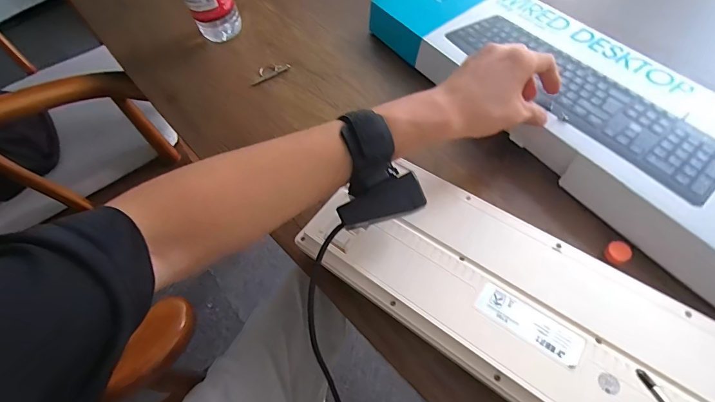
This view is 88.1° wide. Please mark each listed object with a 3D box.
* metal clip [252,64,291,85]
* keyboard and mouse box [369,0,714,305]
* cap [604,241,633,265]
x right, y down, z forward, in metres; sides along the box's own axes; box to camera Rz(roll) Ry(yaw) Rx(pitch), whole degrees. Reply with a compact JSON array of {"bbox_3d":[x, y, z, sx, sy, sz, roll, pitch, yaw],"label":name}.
[{"bbox_3d":[-0.125,-0.183,0.522,0.057,0.006,0.023,-24,58,-10],"label":"metal clip"},{"bbox_3d":[0.226,-0.124,0.410,0.173,0.054,0.518,-29,60,-14],"label":"keyboard and mouse box"},{"bbox_3d":[0.235,0.046,0.332,0.019,0.009,0.020,34,66,23],"label":"cap"}]

